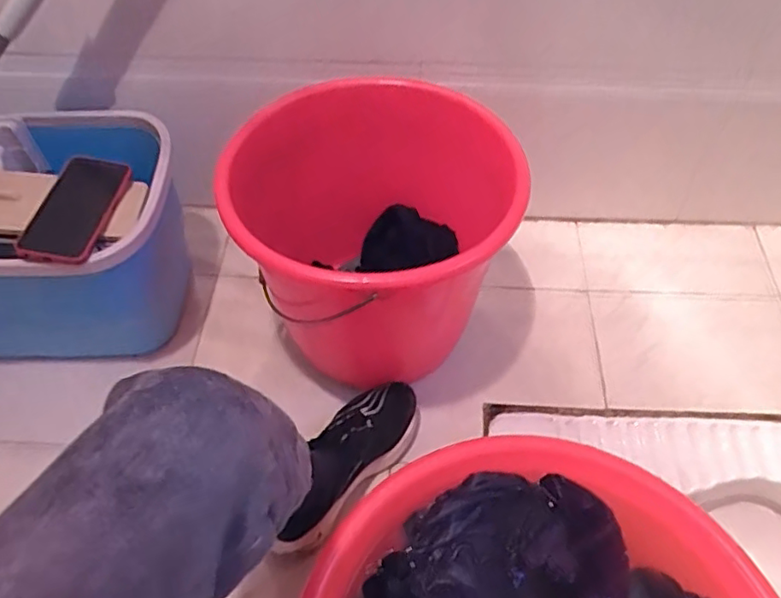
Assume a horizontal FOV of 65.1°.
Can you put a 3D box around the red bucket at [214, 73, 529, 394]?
[{"bbox_3d":[-0.019,-0.071,0.825,0.358,0.315,0.329,-1,53,1],"label":"red bucket"}]

